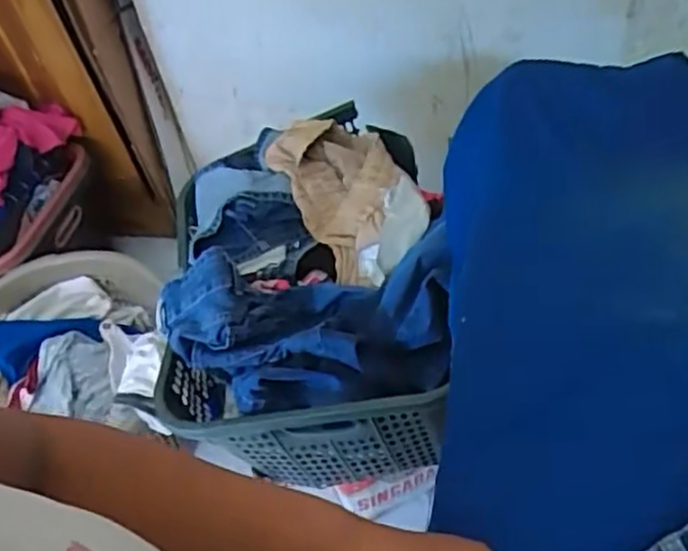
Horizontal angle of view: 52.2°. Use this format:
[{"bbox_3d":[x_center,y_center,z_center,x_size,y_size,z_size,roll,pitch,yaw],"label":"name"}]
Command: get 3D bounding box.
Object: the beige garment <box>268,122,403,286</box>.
[{"bbox_3d":[0.010,-0.134,1.102,0.173,0.073,0.323,-24,51,-11],"label":"beige garment"}]

